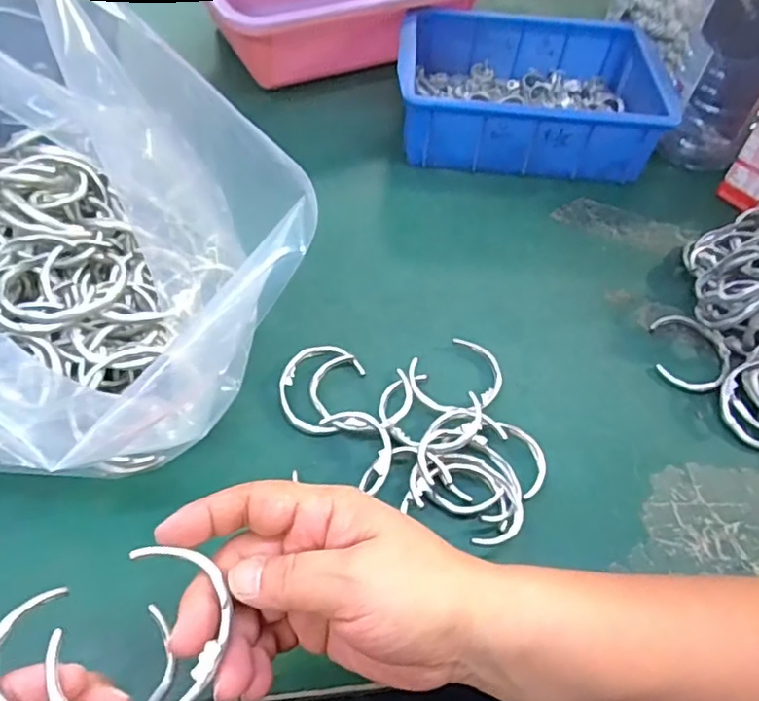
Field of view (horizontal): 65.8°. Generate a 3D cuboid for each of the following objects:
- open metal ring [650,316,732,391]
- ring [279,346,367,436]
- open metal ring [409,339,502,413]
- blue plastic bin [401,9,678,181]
[{"bbox_3d":[0.225,0.001,0.430,0.060,0.010,0.063,3,53,-4],"label":"open metal ring"},{"bbox_3d":[-0.042,0.023,0.393,0.050,0.008,0.069,21,54,10],"label":"ring"},{"bbox_3d":[0.054,0.016,0.402,0.068,0.010,0.058,-34,64,-31],"label":"open metal ring"},{"bbox_3d":[0.139,-0.250,0.570,0.240,0.075,0.173,8,53,0],"label":"blue plastic bin"}]

